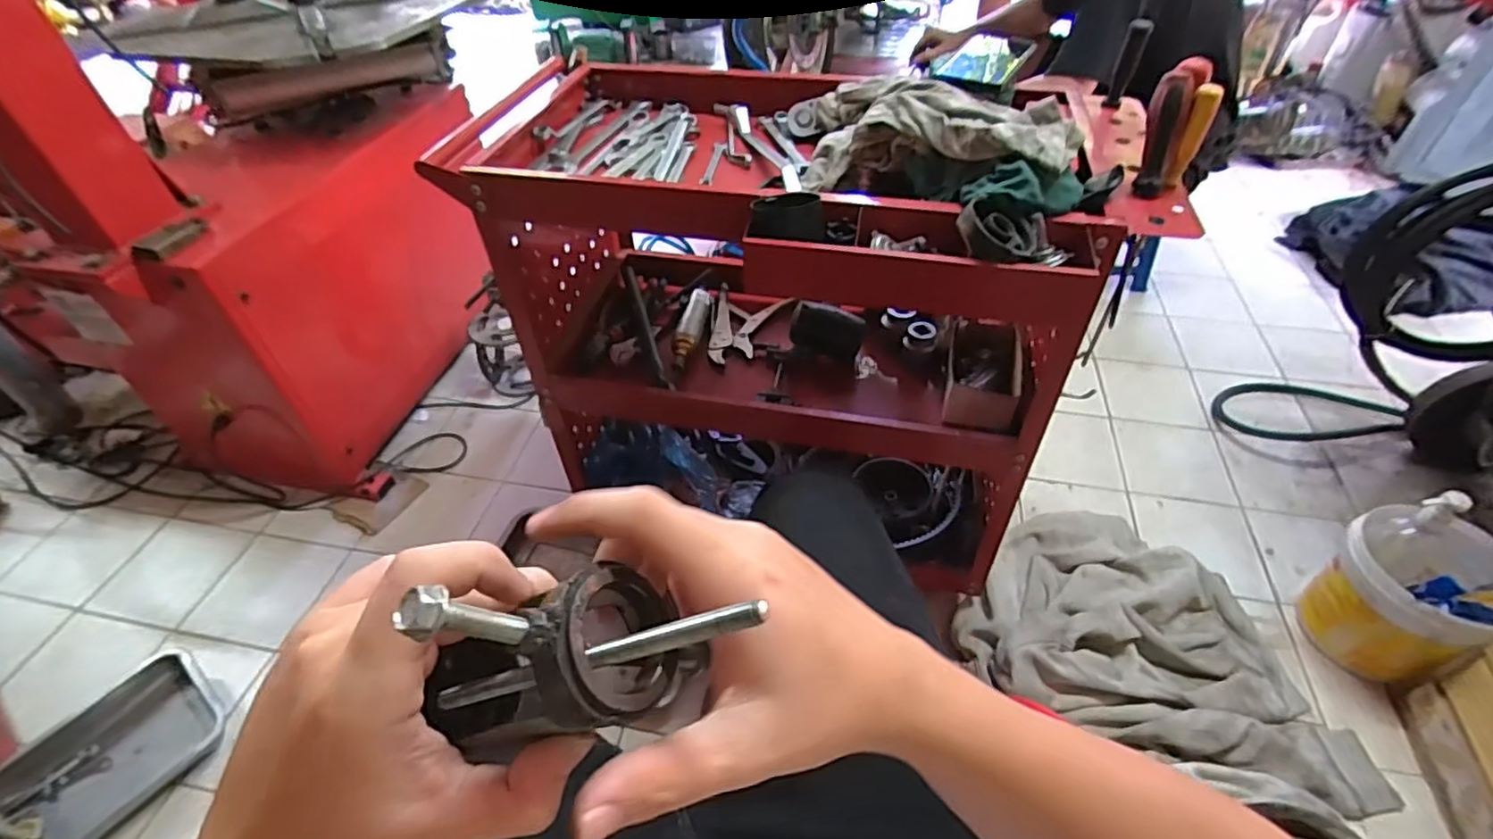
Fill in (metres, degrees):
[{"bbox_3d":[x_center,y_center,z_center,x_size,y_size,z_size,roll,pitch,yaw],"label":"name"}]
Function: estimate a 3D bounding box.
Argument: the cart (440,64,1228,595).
[{"bbox_3d":[0.091,-0.124,0.939,0.742,0.688,0.416,15,47,16],"label":"cart"}]

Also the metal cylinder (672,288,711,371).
[{"bbox_3d":[-0.086,-0.140,1.017,0.036,0.030,0.171,7,46,9],"label":"metal cylinder"}]

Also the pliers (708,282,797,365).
[{"bbox_3d":[0.005,-0.149,1.032,0.114,0.024,0.169,5,46,7],"label":"pliers"}]

